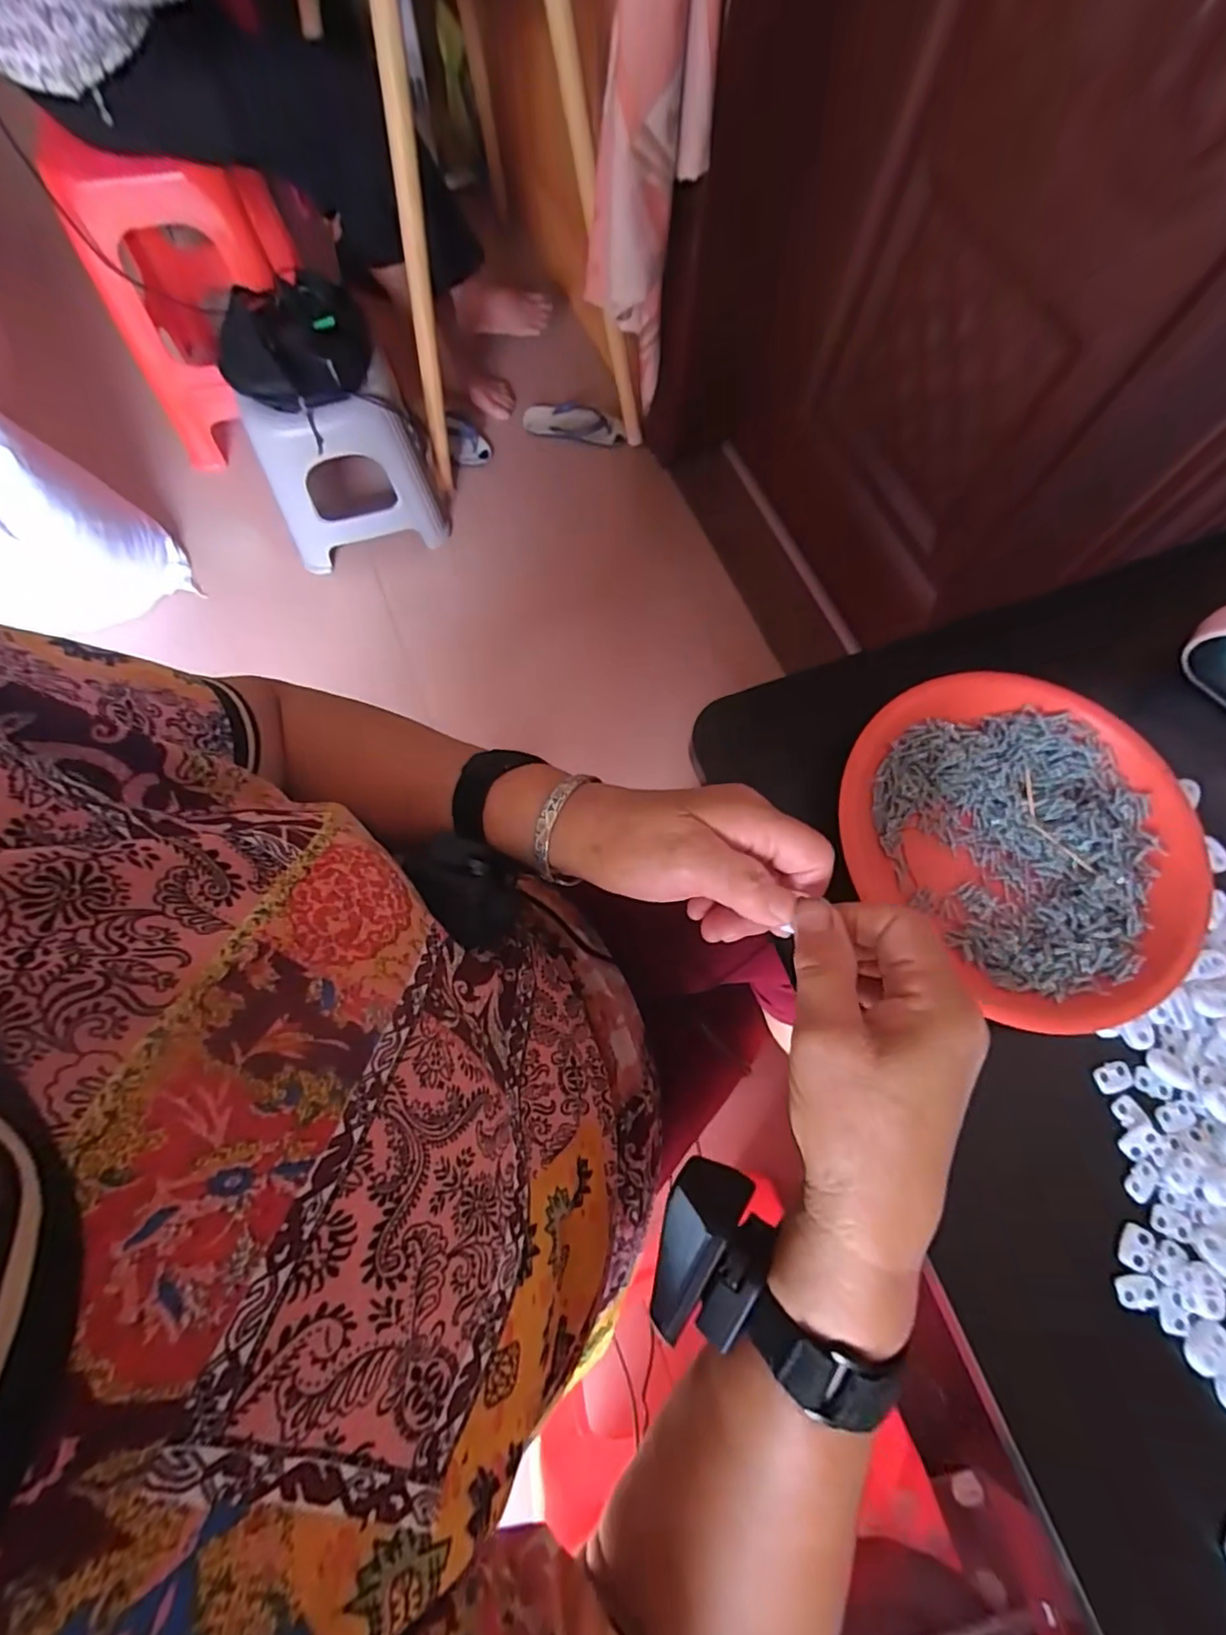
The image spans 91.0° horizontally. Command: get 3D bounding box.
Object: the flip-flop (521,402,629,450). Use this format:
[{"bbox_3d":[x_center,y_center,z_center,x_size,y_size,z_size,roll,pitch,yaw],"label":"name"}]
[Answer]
[{"bbox_3d":[-0.088,-0.921,1.397,0.237,0.040,0.105,5,73,0],"label":"flip-flop"}]

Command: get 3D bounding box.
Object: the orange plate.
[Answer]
[{"bbox_3d":[0.230,0.008,0.336,0.177,0.023,0.186,1,73,-2],"label":"orange plate"}]

